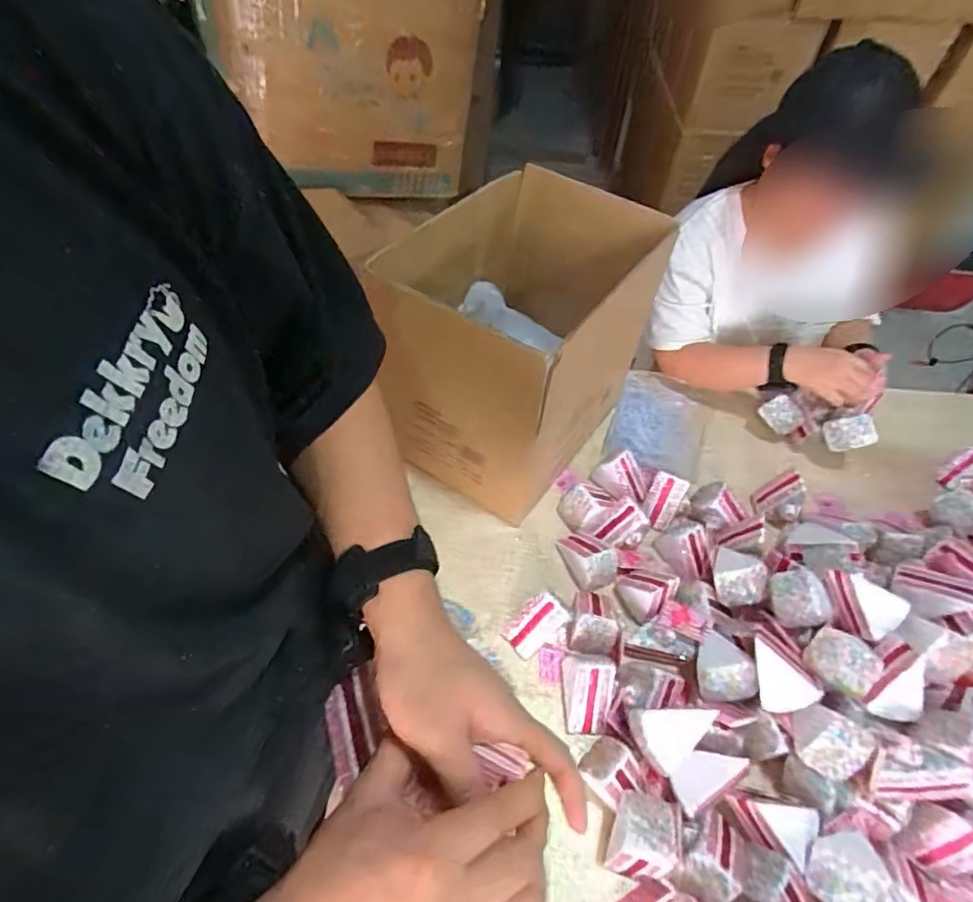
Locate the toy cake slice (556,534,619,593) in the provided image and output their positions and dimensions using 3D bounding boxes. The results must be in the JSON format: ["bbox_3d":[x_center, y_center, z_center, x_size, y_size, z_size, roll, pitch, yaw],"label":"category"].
[{"bbox_3d":[0.142,0.154,0.783,0.074,0.047,0.095,-34,62,-26],"label":"toy cake slice"}]

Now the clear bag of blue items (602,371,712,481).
[{"bbox_3d":[0.307,-0.043,0.974,0.167,0.068,0.231,22,54,12],"label":"clear bag of blue items"}]

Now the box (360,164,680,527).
[{"bbox_3d":[0.044,-0.150,0.793,0.249,0.347,0.336,32,57,19],"label":"box"}]

